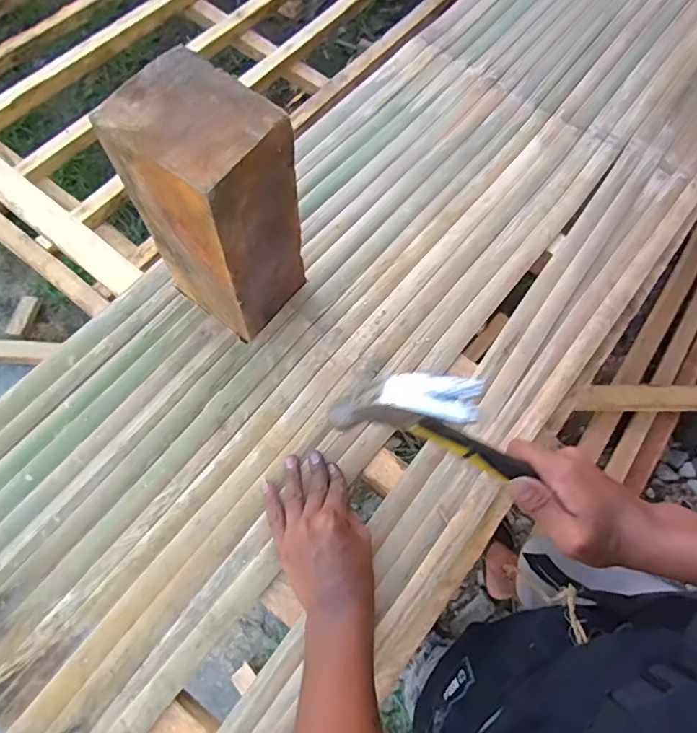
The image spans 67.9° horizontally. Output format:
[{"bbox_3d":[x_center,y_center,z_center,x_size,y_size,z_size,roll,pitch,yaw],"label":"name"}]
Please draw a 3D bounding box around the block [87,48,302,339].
[{"bbox_3d":[-0.121,-0.140,0.491,0.121,0.244,0.102,33,69,11],"label":"block"}]

